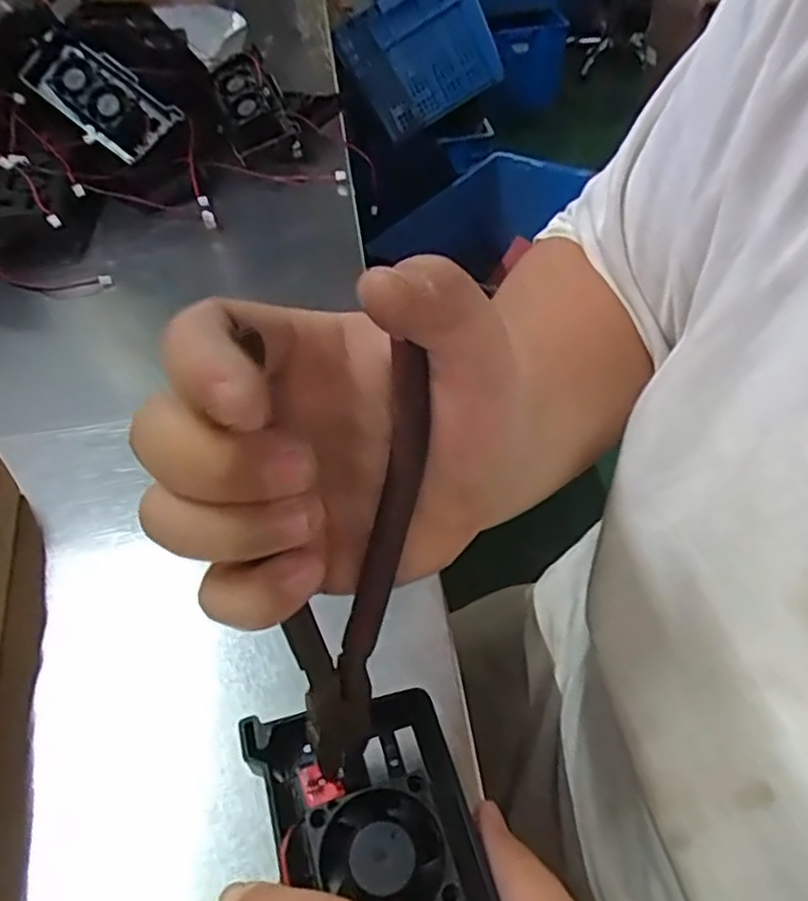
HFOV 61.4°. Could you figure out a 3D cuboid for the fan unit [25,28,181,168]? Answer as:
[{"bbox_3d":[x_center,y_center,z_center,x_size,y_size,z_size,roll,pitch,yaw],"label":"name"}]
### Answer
[{"bbox_3d":[-0.284,-0.330,0.632,0.140,0.024,0.069,39,88,8],"label":"fan unit"}]

